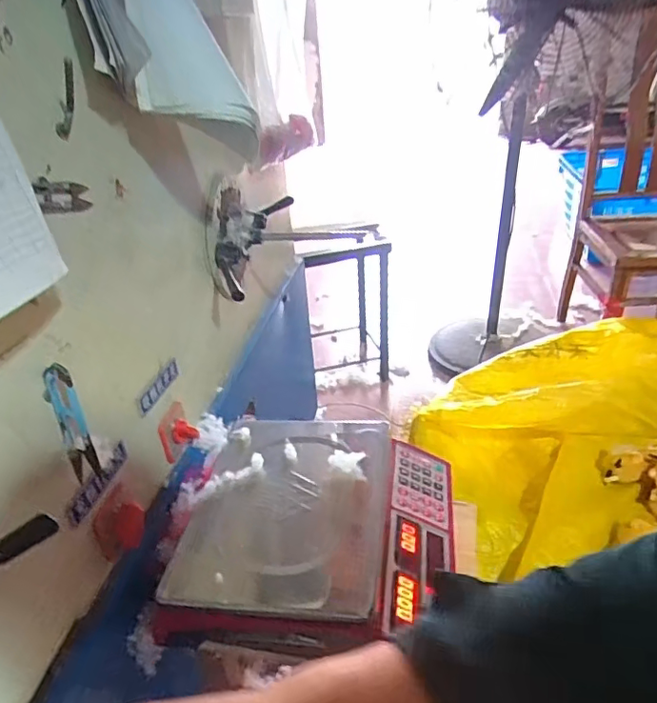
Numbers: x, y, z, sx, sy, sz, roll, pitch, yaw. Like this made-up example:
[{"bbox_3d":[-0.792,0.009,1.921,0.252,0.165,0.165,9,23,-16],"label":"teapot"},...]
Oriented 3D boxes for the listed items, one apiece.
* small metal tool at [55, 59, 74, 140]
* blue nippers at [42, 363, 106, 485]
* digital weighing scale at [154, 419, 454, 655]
[{"bbox_3d":[-0.223,-0.215,0.465,0.009,0.070,0.016,33,39,5],"label":"small metal tool"},{"bbox_3d":[-0.230,0.065,0.490,0.025,0.112,0.018,-21,34,-26],"label":"blue nippers"},{"bbox_3d":[-0.006,0.205,0.667,0.309,0.089,0.310,1,31,10],"label":"digital weighing scale"}]

